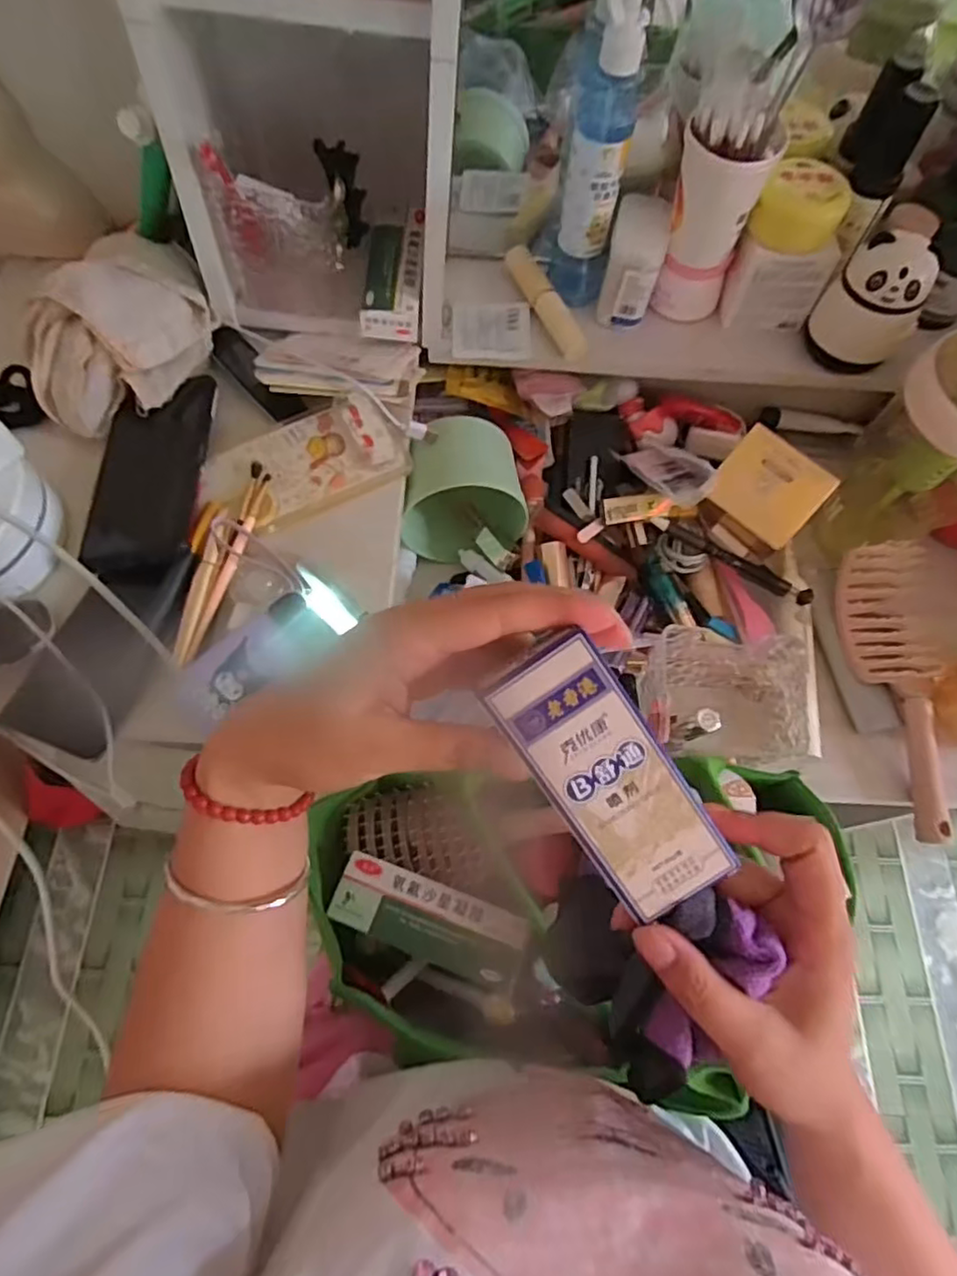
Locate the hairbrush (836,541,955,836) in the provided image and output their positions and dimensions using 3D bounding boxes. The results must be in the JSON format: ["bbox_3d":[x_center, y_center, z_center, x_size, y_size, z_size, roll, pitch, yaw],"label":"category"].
[{"bbox_3d":[0.347,0.037,0.516,0.073,0.040,0.233,-2,66,-3],"label":"hairbrush"}]

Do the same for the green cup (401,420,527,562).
[{"bbox_3d":[-0.015,-0.123,0.553,0.100,0.095,0.083,-12,67,-7],"label":"green cup"}]

